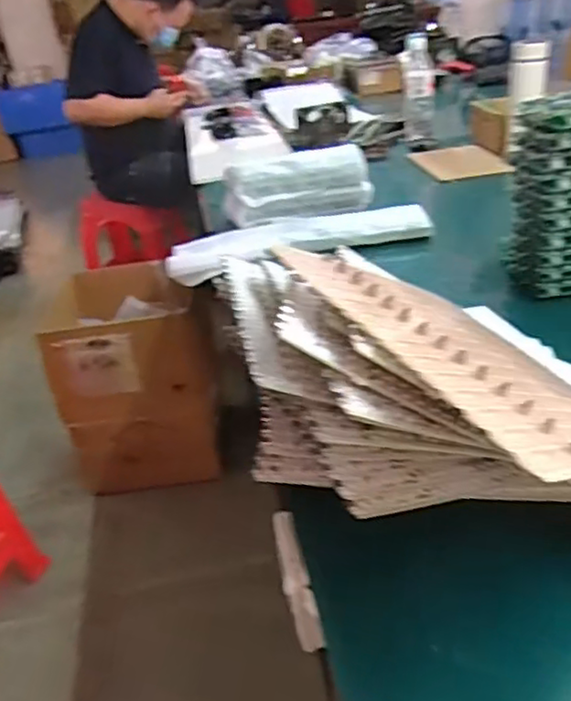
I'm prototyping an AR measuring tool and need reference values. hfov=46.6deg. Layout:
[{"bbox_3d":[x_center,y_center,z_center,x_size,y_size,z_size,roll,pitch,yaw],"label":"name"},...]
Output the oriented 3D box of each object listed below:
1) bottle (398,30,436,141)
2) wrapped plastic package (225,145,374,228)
[{"bbox_3d":[0.332,-0.651,1.648,0.073,0.210,0.064,-2,29,10],"label":"bottle"},{"bbox_3d":[0.020,-0.304,1.215,0.261,0.094,0.107,-12,29,-9],"label":"wrapped plastic package"}]

